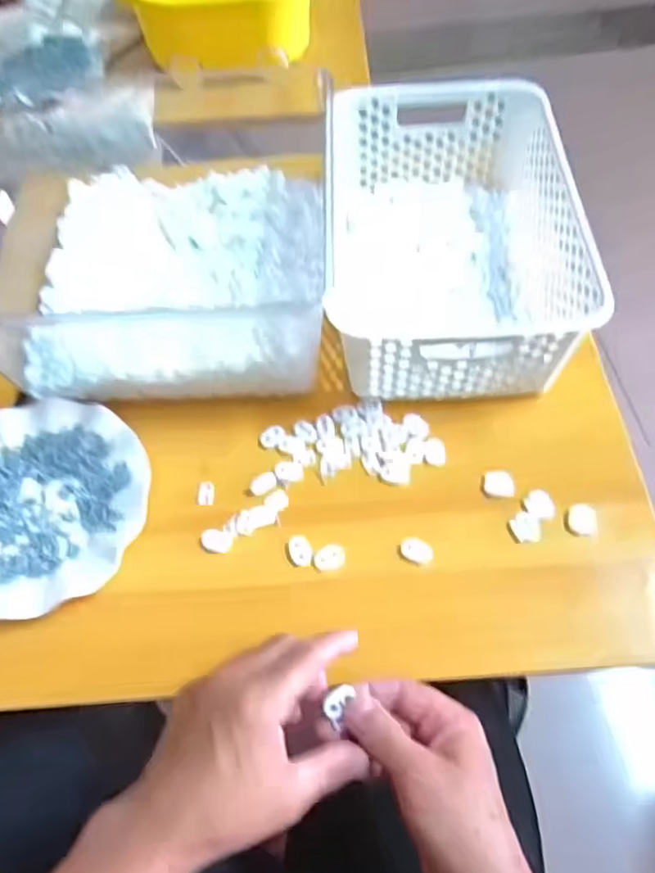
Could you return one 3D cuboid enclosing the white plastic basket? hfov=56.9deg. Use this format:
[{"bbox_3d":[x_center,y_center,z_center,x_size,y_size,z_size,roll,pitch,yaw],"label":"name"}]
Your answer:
[{"bbox_3d":[0.108,-0.184,0.559,0.195,0.113,0.305,-2,59,2],"label":"white plastic basket"}]

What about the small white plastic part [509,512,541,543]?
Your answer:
[{"bbox_3d":[0.154,0.071,0.472,0.020,0.006,0.024,-18,60,-8],"label":"small white plastic part"}]

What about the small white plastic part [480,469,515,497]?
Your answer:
[{"bbox_3d":[0.137,0.038,0.488,0.024,0.011,0.026,4,60,5],"label":"small white plastic part"}]

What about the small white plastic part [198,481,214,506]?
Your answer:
[{"bbox_3d":[-0.100,0.047,0.499,0.013,0.004,0.022,-5,59,0],"label":"small white plastic part"}]

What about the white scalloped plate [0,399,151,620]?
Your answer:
[{"bbox_3d":[-0.237,0.054,0.488,0.181,0.020,0.178,-1,59,2],"label":"white scalloped plate"}]

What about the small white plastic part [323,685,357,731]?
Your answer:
[{"bbox_3d":[0.006,0.167,0.377,0.016,0.004,0.025,22,63,15],"label":"small white plastic part"}]

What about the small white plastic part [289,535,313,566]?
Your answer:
[{"bbox_3d":[-0.021,0.088,0.471,0.017,0.004,0.025,-12,60,-4],"label":"small white plastic part"}]

